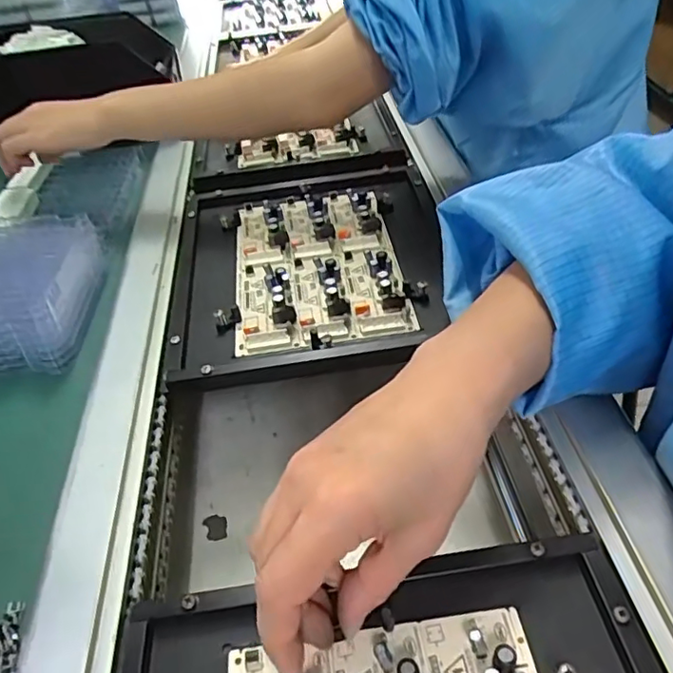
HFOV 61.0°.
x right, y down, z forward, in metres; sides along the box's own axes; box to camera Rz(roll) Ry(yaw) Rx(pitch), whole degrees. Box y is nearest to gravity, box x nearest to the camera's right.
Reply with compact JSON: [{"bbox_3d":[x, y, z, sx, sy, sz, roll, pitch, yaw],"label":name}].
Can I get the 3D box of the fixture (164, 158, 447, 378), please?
[{"bbox_3d":[-0.020,-0.075,0.498,0.230,0.012,0.271,-7,43,-2],"label":"fixture"}]

